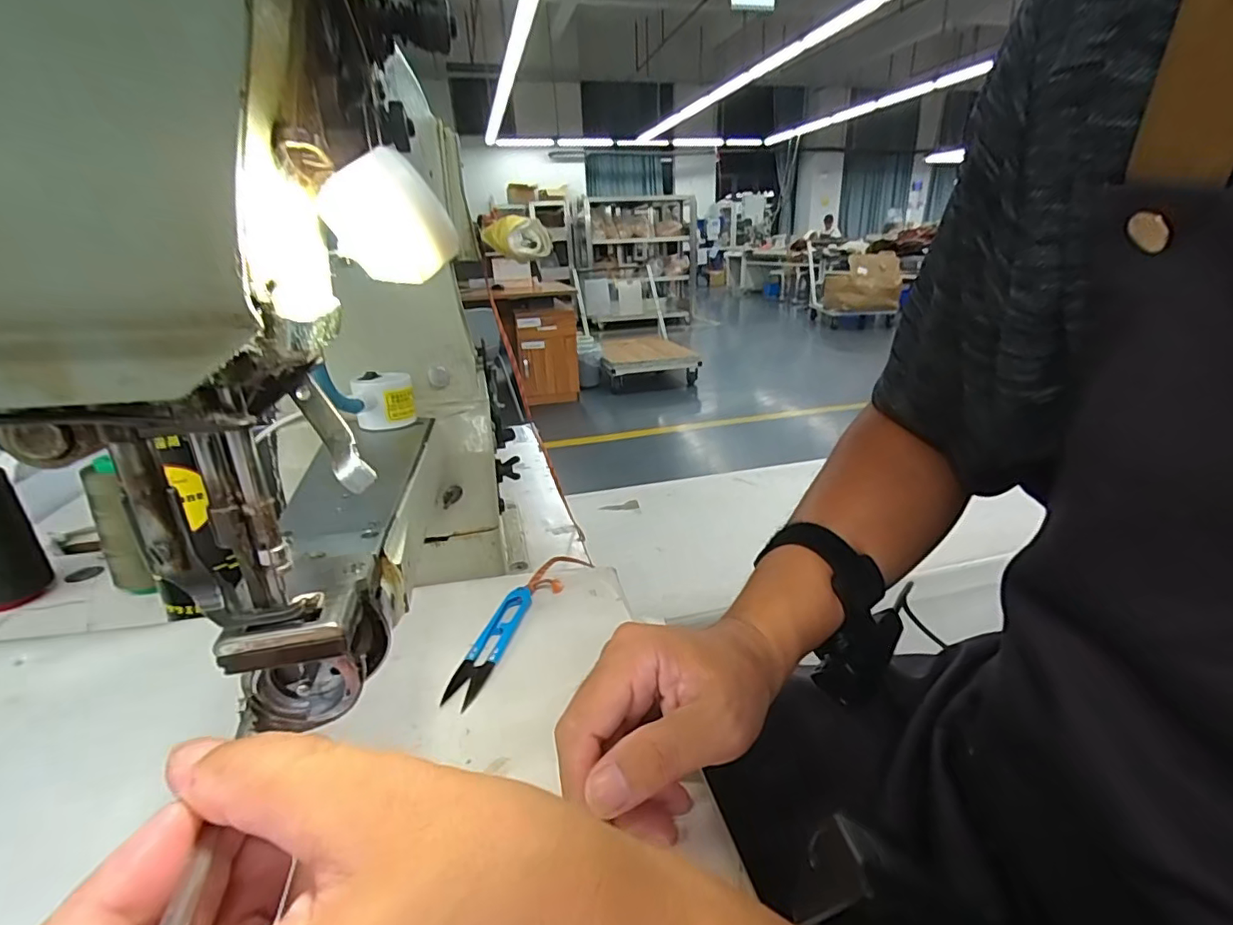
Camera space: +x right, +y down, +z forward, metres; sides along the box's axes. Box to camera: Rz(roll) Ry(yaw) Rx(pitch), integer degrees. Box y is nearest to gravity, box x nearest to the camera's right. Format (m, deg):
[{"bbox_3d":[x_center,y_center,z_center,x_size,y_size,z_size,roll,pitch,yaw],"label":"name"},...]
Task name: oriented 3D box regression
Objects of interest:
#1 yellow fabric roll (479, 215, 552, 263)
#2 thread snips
[{"bbox_3d":[-0.074,-0.164,0.405,0.047,0.028,0.038,-7,22,-10],"label":"yellow fabric roll"},{"bbox_3d":[-0.080,0.115,0.358,0.021,0.011,0.101,2,23,12],"label":"thread snips"}]

